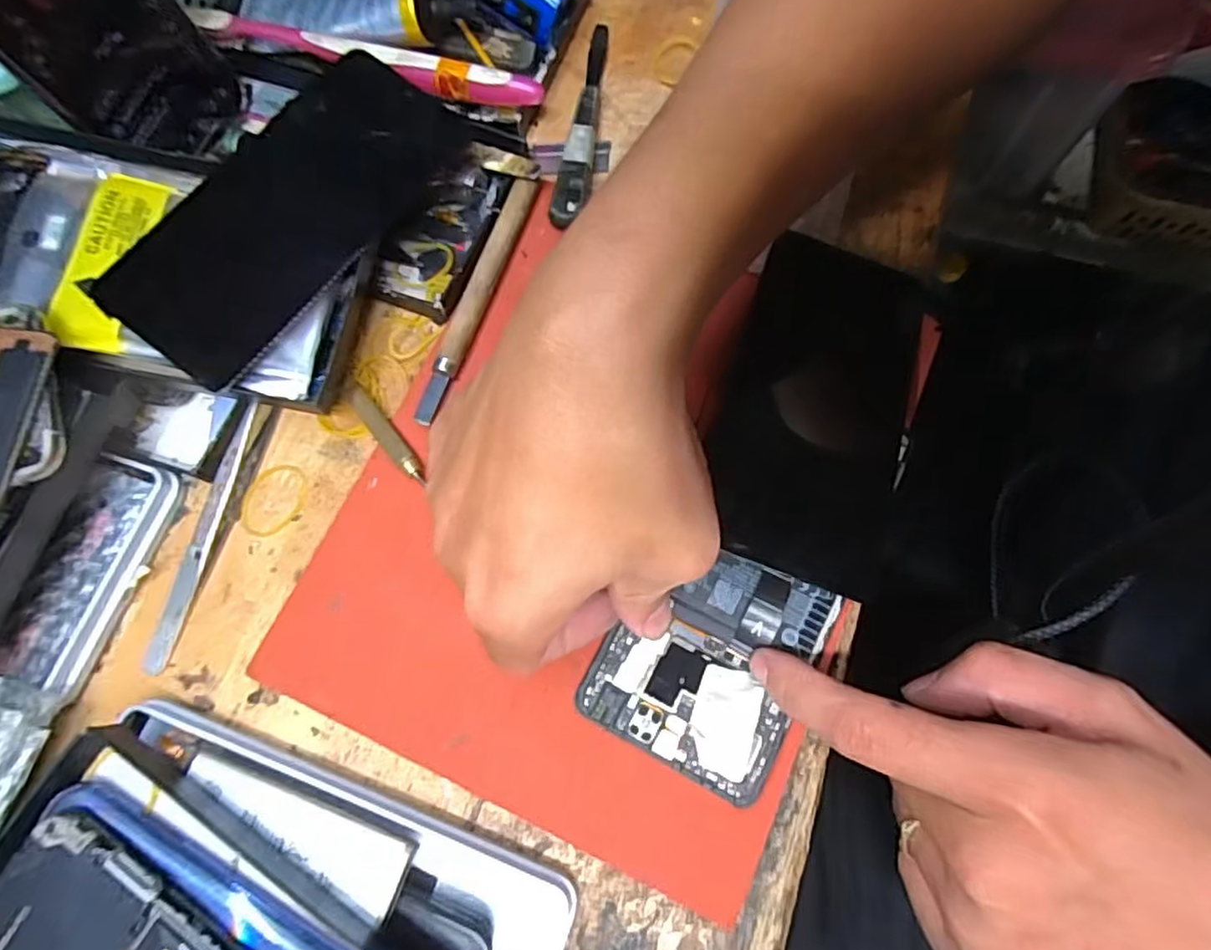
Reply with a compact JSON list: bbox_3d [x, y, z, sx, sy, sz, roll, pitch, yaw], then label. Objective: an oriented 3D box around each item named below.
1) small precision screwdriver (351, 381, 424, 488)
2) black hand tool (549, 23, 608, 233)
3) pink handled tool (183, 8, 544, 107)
[{"bbox_3d":[-0.093,-0.016,0.287,0.009,0.010,0.054,-39,76,-10],"label":"small precision screwdriver"},{"bbox_3d":[-0.009,-0.176,0.328,0.016,0.016,0.131,8,73,4],"label":"black hand tool"},{"bbox_3d":[-0.115,-0.200,0.323,0.172,0.018,0.014,14,74,6],"label":"pink handled tool"}]

